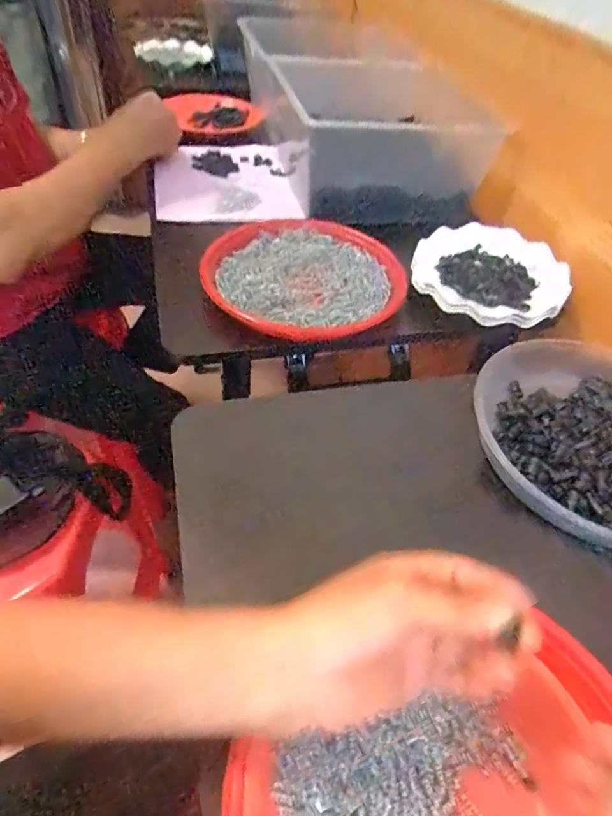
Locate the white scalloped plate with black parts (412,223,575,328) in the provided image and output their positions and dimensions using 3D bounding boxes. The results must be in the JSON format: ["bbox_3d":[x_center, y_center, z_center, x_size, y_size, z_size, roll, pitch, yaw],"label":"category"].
[{"bbox_3d":[0.229,-0.171,0.631,0.182,0.025,0.175,3,47,-3],"label":"white scalloped plate with black parts"}]

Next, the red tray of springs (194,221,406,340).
[{"bbox_3d":[0.006,-0.172,0.625,0.227,0.021,0.248,18,48,11],"label":"red tray of springs"}]

